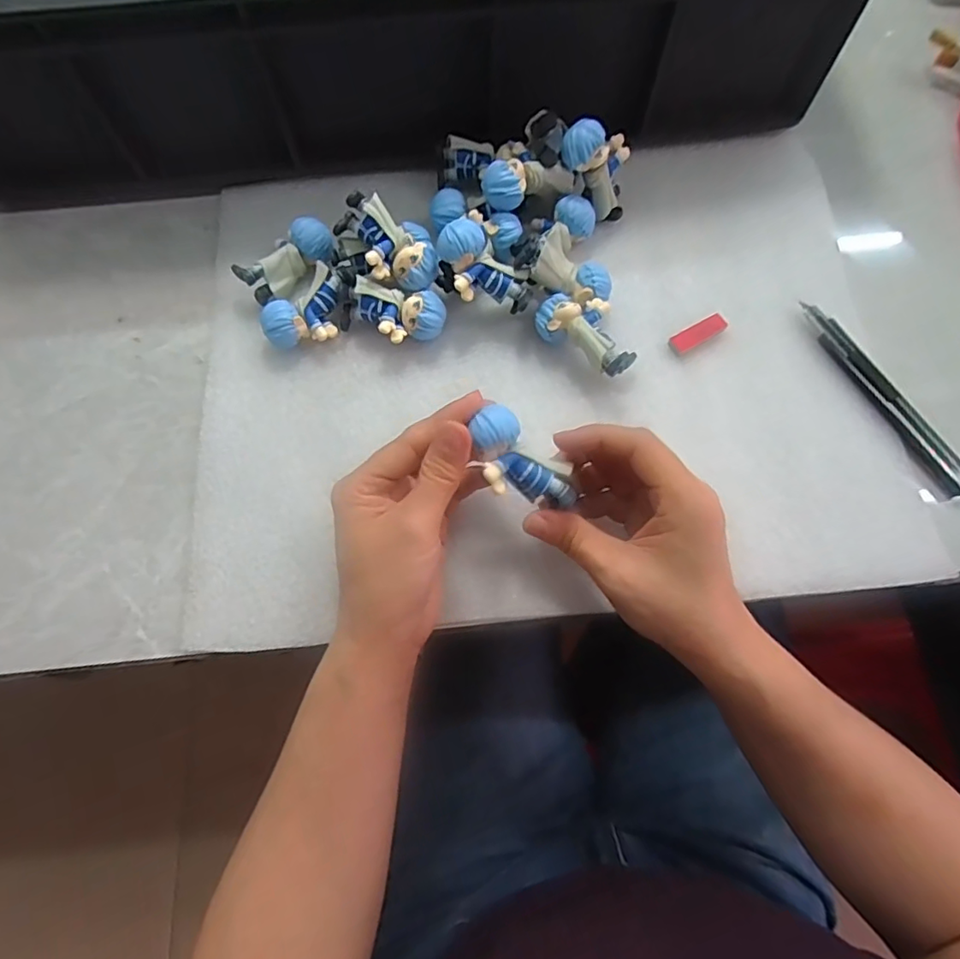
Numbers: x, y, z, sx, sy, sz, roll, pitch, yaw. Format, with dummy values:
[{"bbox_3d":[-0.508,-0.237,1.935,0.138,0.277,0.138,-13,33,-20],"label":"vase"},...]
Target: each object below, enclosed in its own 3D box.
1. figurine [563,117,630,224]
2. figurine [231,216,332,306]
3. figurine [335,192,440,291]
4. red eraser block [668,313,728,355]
[{"bbox_3d":[0.076,-0.193,0.357,0.027,0.064,0.032,6,66,37],"label":"figurine"},{"bbox_3d":[-0.121,-0.137,0.359,0.031,0.026,0.059,41,75,15],"label":"figurine"},{"bbox_3d":[-0.054,-0.140,0.340,0.062,0.032,0.040,23,97,-11],"label":"figurine"},{"bbox_3d":[0.135,-0.090,0.352,0.037,0.006,0.012,-31,71,-10],"label":"red eraser block"}]

